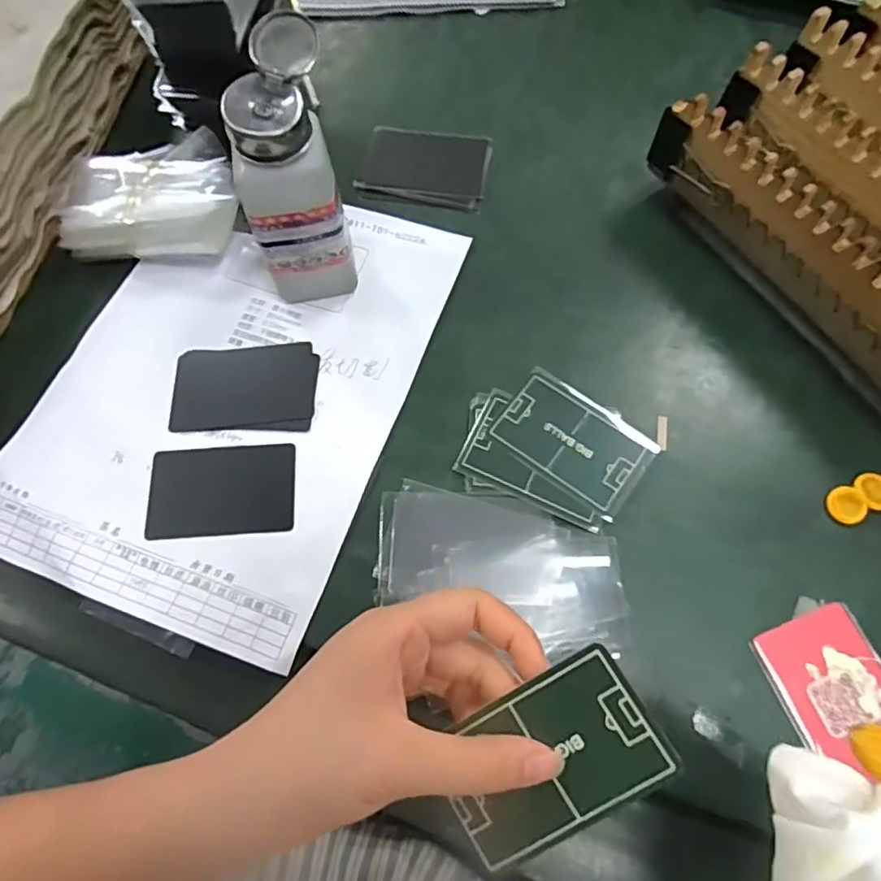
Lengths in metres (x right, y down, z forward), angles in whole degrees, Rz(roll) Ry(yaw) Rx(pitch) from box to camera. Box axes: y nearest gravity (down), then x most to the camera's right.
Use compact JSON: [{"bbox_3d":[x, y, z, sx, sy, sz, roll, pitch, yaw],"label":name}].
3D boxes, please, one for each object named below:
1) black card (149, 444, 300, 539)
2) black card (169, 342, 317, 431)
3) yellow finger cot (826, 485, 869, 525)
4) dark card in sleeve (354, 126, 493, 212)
[{"bbox_3d":[-0.128,0.029,0.348,0.084,0.004,0.054,-4,68,0],"label":"black card"},{"bbox_3d":[-0.124,-0.034,0.376,0.087,0.004,0.053,-6,68,-1],"label":"black card"},{"bbox_3d":[0.229,0.036,0.336,0.019,0.005,0.021,-6,68,-1],"label":"yellow finger cot"},{"bbox_3d":[-0.011,-0.203,0.441,0.092,0.005,0.063,12,73,8],"label":"dark card in sleeve"}]

